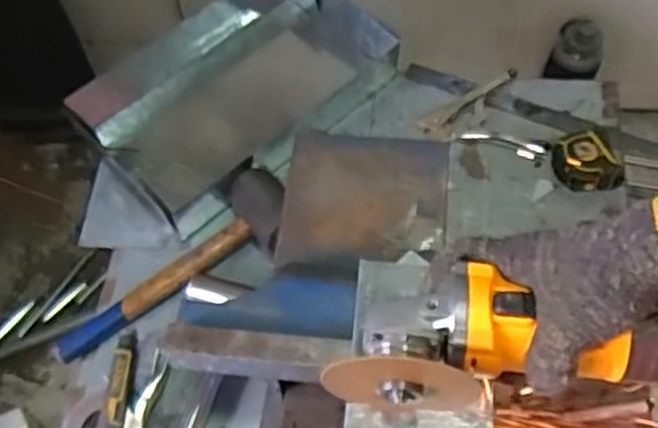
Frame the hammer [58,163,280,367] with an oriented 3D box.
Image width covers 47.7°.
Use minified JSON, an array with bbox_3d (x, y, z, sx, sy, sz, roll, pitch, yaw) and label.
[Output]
[{"bbox_3d":[-0.173,0.057,0.843,0.308,0.061,0.094,-39,63,-19],"label":"hammer"}]

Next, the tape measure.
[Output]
[{"bbox_3d":[0.317,-0.066,0.912,0.085,0.034,0.071,8,59,9],"label":"tape measure"}]

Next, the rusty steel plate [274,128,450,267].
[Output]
[{"bbox_3d":[0.035,-0.016,0.697,0.148,0.010,0.146,7,57,2],"label":"rusty steel plate"}]

